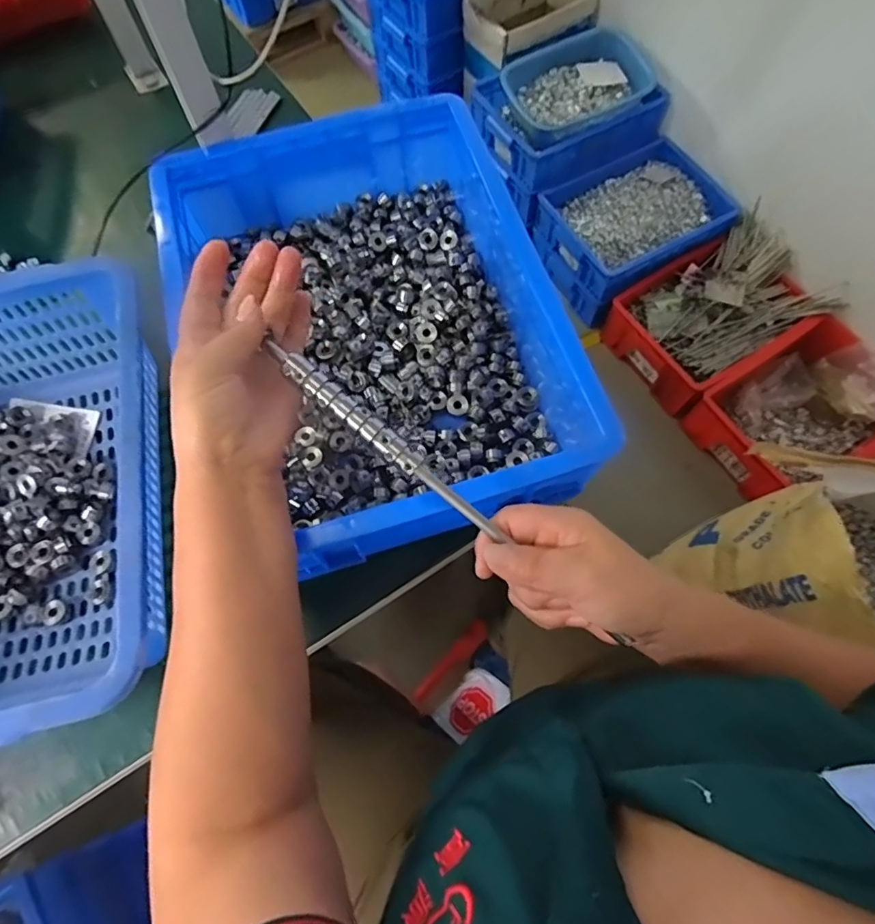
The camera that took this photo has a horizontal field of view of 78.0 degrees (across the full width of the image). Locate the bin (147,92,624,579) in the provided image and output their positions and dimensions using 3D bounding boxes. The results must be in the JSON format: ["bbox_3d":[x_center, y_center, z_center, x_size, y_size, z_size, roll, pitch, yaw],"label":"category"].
[{"bbox_3d":[-0.065,-0.129,0.485,0.305,0.101,0.412,-17,68,-6],"label":"bin"}]

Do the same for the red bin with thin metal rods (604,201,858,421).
[{"bbox_3d":[0.690,-0.373,1.355,0.447,0.173,0.335,-31,71,-11],"label":"red bin with thin metal rods"}]

